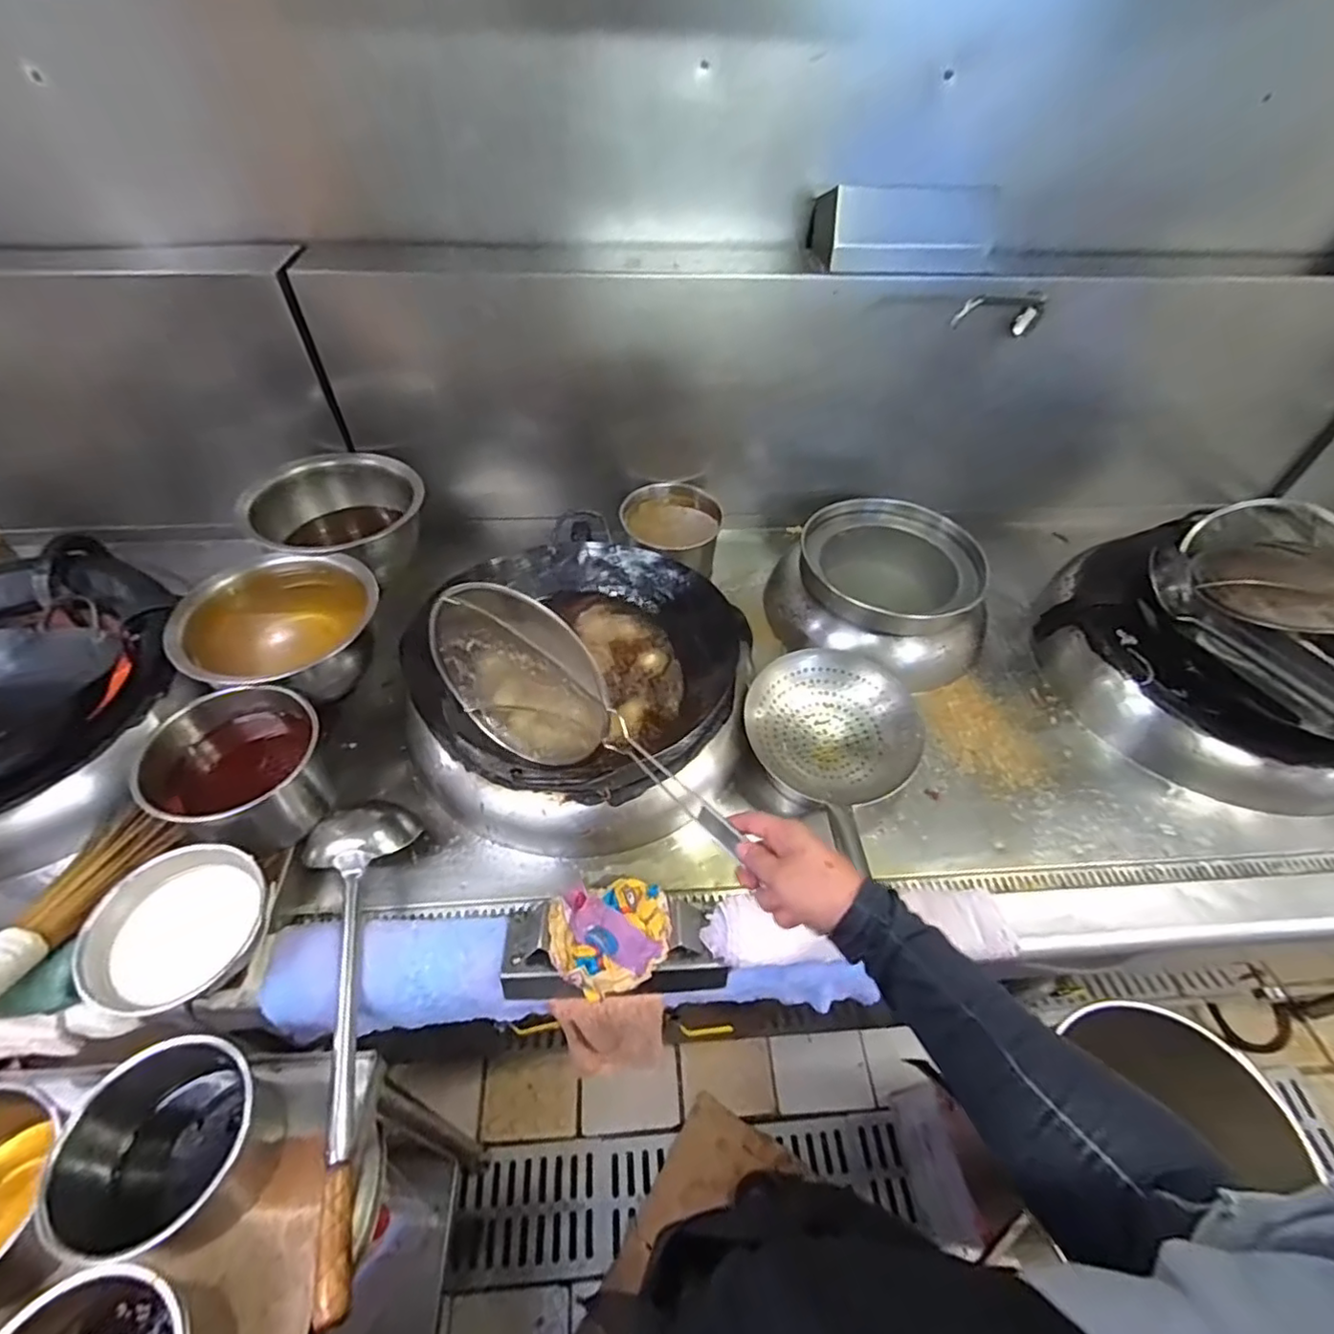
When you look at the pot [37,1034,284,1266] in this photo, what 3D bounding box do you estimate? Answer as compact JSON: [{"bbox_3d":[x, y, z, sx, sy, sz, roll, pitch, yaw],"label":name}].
[{"bbox_3d":[-0.450,0.450,0.577,0.145,0.130,0.143,1,48,-1],"label":"pot"}]

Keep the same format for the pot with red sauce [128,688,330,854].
[{"bbox_3d":[-0.519,0.130,0.770,0.151,0.137,0.181,29,53,23],"label":"pot with red sauce"}]

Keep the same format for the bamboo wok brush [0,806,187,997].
[{"bbox_3d":[-0.654,0.259,0.666,0.073,0.047,0.243,9,35,7],"label":"bamboo wok brush"}]

